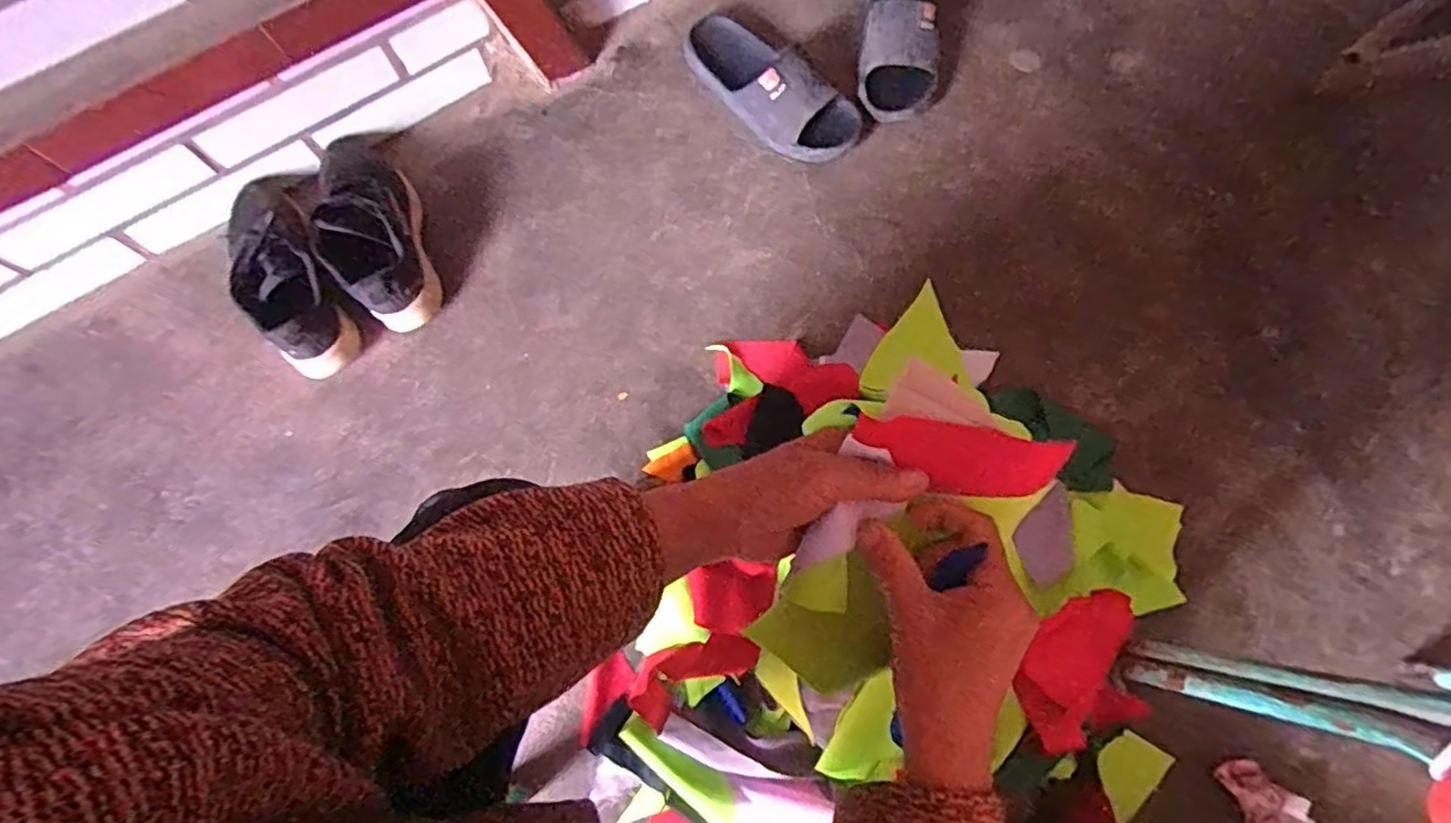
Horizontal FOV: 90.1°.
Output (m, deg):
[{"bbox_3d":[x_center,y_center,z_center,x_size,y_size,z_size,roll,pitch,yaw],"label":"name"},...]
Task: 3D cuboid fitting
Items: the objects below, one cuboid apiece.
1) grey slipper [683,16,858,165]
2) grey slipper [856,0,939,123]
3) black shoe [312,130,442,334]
[{"bbox_3d":[0.050,-0.432,0.958,0.273,0.070,0.108,38,80,9],"label":"grey slipper"},{"bbox_3d":[0.235,-0.529,0.977,0.106,0.074,0.273,4,76,2],"label":"grey slipper"},{"bbox_3d":[-0.438,-0.242,0.873,0.106,0.154,0.279,-22,77,-4],"label":"black shoe"}]

